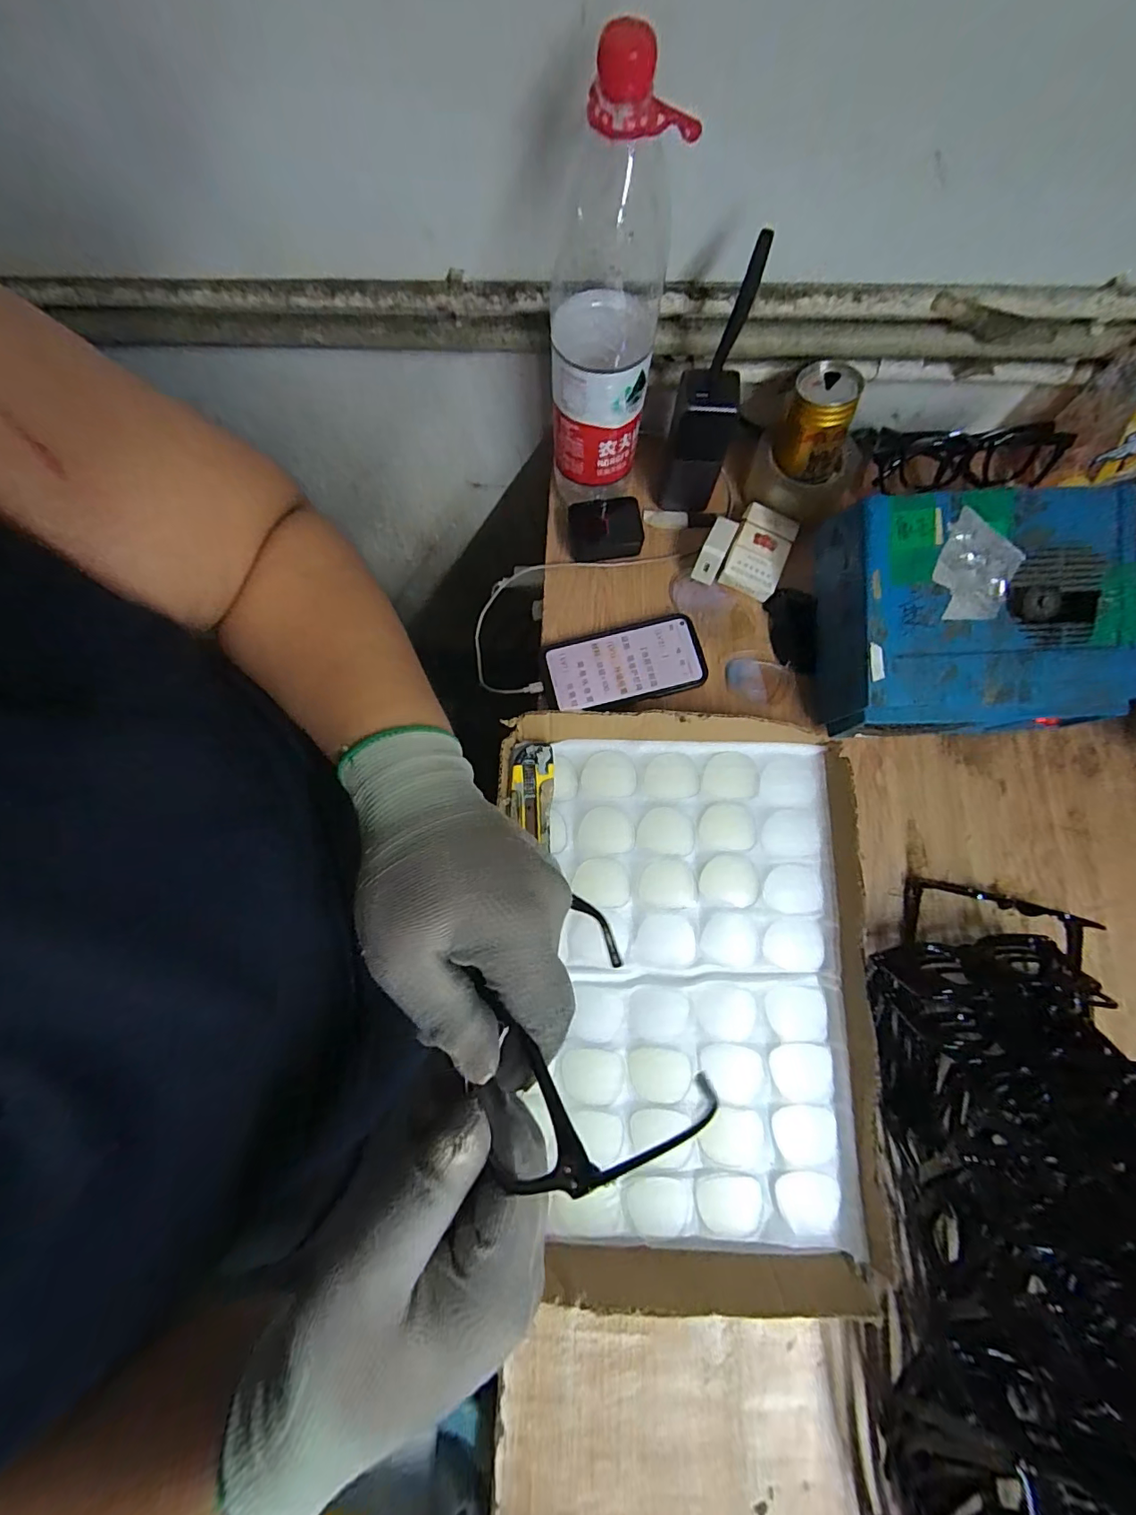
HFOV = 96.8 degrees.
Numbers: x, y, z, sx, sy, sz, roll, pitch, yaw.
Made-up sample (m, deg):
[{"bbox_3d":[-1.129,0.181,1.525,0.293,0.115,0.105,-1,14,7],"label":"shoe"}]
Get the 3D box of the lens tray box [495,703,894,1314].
[{"bbox_3d":[0.091,0.188,0.438,0.318,0.049,0.446,1,77,0],"label":"lens tray box"}]

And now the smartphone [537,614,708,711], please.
[{"bbox_3d":[0.058,-0.094,0.518,0.160,0.014,0.080,-14,78,-3],"label":"smartphone"}]

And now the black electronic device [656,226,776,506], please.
[{"bbox_3d":[0.130,-0.322,0.472,0.059,0.196,0.064,13,78,3],"label":"black electronic device"}]

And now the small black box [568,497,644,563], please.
[{"bbox_3d":[0.040,-0.244,0.543,0.075,0.033,0.055,-8,77,-1],"label":"small black box"}]

